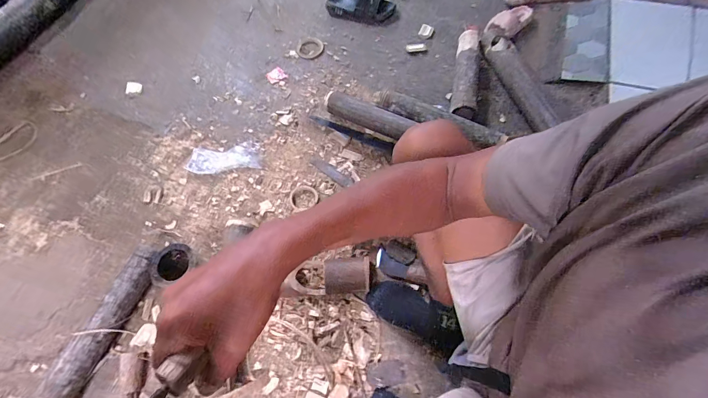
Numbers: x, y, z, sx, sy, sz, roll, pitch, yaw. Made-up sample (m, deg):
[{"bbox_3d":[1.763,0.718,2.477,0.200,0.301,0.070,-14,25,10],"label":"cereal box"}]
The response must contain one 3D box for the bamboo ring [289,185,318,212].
[{"bbox_3d":[-0.142,-0.007,0.904,0.076,0.012,0.072,-1,64,1],"label":"bamboo ring"}]

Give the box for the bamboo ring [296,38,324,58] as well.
[{"bbox_3d":[-0.153,-0.528,1.159,0.093,0.020,0.093,10,65,7],"label":"bamboo ring"}]

